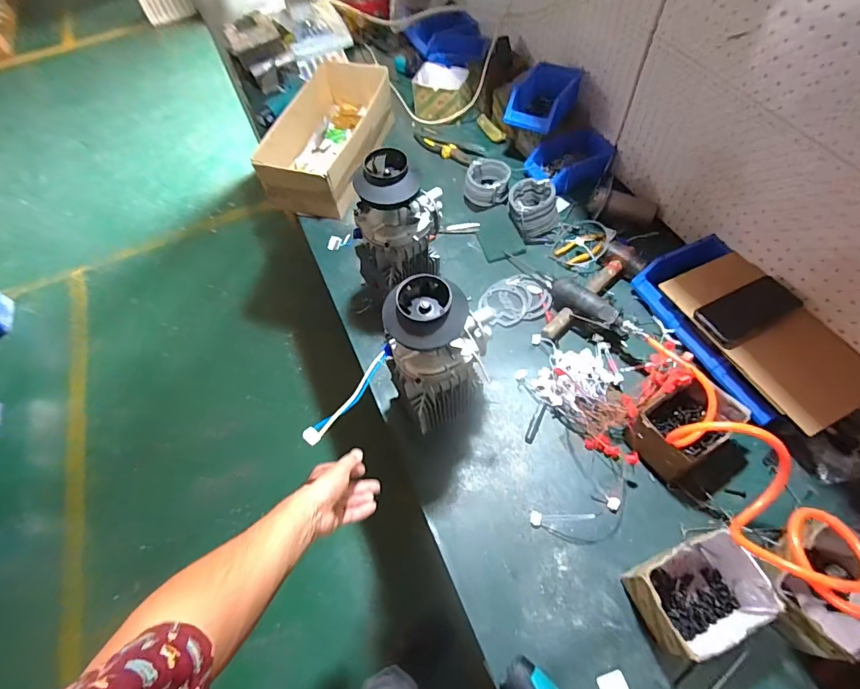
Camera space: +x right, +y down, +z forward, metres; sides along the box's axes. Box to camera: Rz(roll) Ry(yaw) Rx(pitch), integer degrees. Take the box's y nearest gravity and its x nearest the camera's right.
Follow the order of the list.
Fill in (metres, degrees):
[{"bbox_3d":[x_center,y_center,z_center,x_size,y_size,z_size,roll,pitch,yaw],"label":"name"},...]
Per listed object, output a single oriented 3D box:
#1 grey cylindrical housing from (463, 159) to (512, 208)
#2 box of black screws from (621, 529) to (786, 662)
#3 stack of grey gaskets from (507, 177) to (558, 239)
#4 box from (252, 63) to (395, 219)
[{"bbox_3d":[0.135,-0.377,1.061,0.100,0.066,0.105,-1,59,2],"label":"grey cylindrical housing"},{"bbox_3d":[0.361,0.335,0.608,0.145,0.106,0.107,-22,60,-9],"label":"box of black screws"},{"bbox_3d":[0.234,-0.305,1.006,0.111,0.073,0.114,10,60,9],"label":"stack of grey gaskets"},{"bbox_3d":[-0.249,-0.538,1.150,0.225,0.145,0.473,10,60,9],"label":"box"}]

